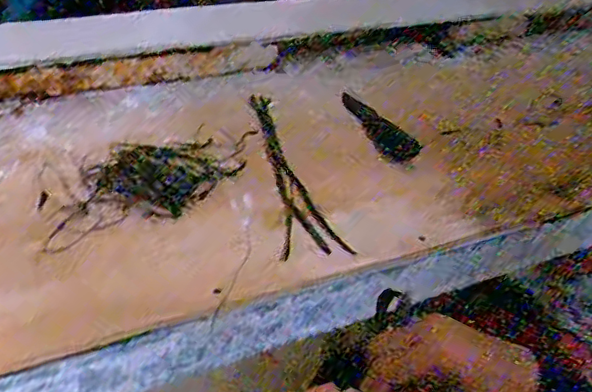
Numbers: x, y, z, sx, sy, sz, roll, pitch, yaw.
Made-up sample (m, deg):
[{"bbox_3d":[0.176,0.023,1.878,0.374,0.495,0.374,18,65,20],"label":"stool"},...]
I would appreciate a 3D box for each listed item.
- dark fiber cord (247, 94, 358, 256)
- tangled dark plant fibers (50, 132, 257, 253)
[{"bbox_3d":[-0.002,-0.048,0.726,0.075,0.032,0.329,-2,37,-10],"label":"dark fiber cord"},{"bbox_3d":[-0.159,-0.022,0.664,0.253,0.033,0.109,-17,41,-27],"label":"tangled dark plant fibers"}]

